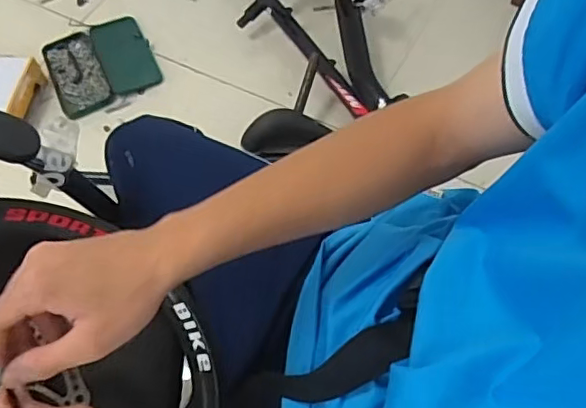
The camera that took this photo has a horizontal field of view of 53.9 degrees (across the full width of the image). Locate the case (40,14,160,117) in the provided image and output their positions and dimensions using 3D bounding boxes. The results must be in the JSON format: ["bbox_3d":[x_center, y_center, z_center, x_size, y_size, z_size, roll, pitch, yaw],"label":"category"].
[{"bbox_3d":[-0.467,-0.338,1.406,0.246,0.030,0.263,-22,63,-8],"label":"case"}]

